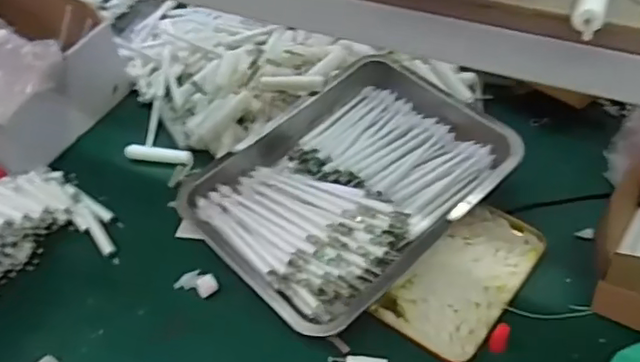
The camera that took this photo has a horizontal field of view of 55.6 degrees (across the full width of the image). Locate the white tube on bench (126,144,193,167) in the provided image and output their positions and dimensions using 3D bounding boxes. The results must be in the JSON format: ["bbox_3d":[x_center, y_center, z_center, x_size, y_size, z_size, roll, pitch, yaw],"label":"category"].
[{"bbox_3d":[-0.219,-0.036,0.824,0.096,0.015,0.023,8,52,12],"label":"white tube on bench"}]

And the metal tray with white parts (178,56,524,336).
[{"bbox_3d":[0.035,0.003,0.731,0.349,0.058,0.271,-37,57,-23],"label":"metal tray with white parts"}]

